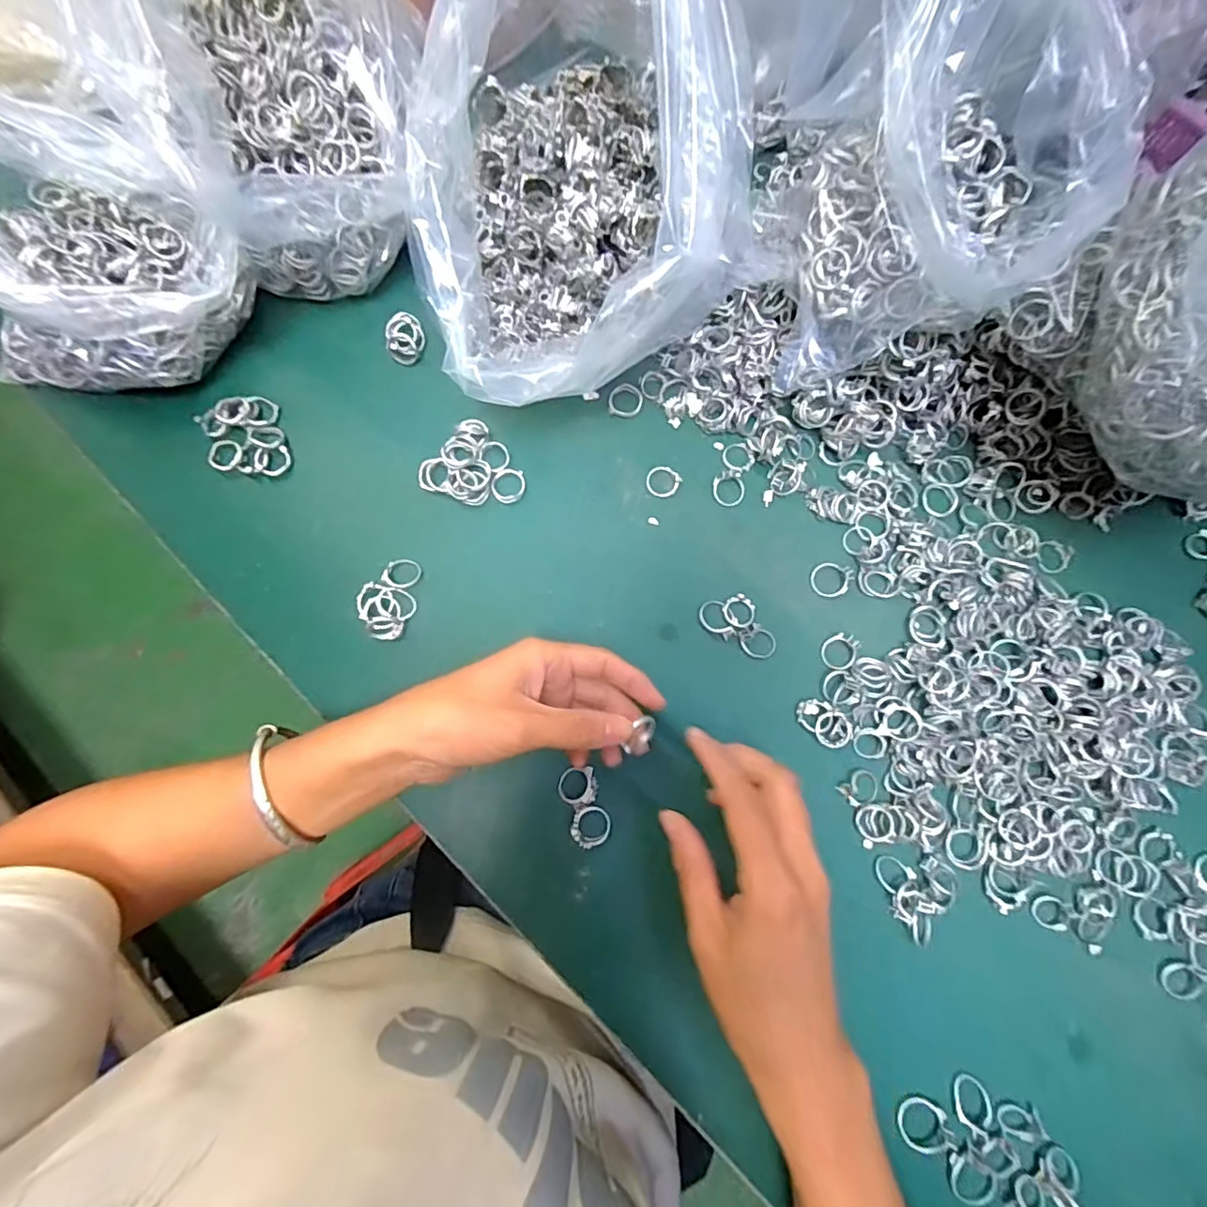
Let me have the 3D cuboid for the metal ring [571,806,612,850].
[{"bbox_3d":[-0.007,0.126,0.325,0.022,0.007,0.022,0,78,-1],"label":"metal ring"}]

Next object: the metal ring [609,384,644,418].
[{"bbox_3d":[0.015,-0.138,0.388,0.023,0.007,0.022,0,78,-1],"label":"metal ring"}]

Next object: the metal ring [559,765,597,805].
[{"bbox_3d":[-0.015,0.104,0.328,0.022,0.009,0.021,0,78,-1],"label":"metal ring"}]

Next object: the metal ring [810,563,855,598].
[{"bbox_3d":[0.145,-0.015,0.363,0.025,0.004,0.022,15,78,2],"label":"metal ring"}]

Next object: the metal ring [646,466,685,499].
[{"bbox_3d":[0.039,-0.080,0.375,0.022,0.005,0.021,0,78,-1],"label":"metal ring"}]

